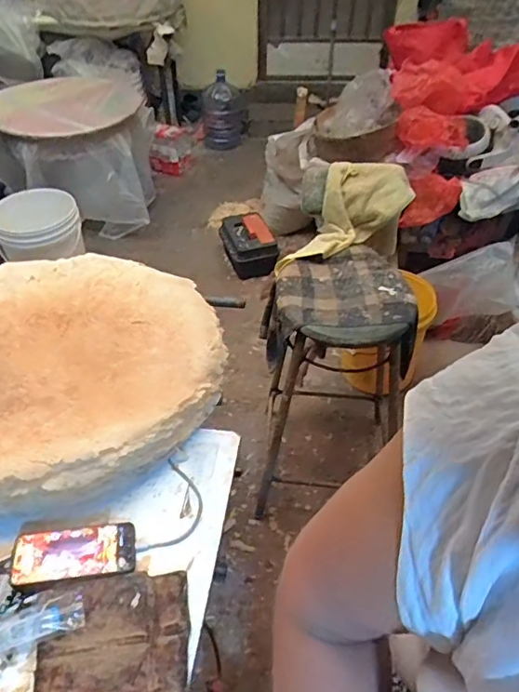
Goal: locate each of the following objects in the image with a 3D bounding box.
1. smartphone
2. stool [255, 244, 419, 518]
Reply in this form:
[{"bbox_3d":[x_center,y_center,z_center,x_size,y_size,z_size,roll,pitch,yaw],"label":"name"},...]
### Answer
[{"bbox_3d":[-0.255,0.286,0.715,0.160,0.014,0.074,-2,42,-10],"label":"smartphone"},{"bbox_3d":[0.204,0.095,1.456,0.388,0.669,0.493,12,44,12],"label":"stool"}]

